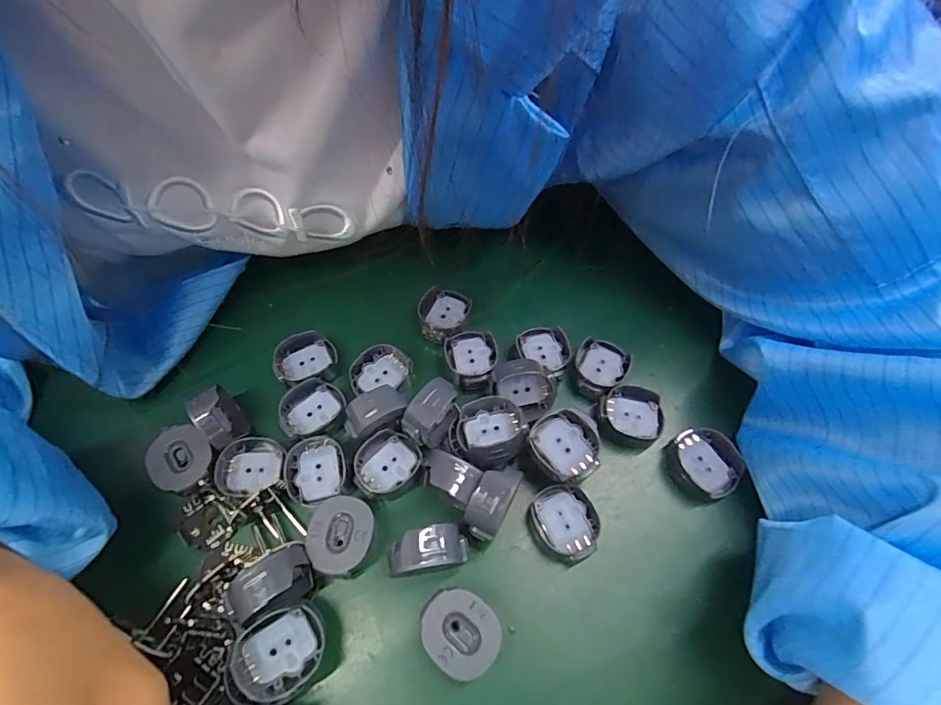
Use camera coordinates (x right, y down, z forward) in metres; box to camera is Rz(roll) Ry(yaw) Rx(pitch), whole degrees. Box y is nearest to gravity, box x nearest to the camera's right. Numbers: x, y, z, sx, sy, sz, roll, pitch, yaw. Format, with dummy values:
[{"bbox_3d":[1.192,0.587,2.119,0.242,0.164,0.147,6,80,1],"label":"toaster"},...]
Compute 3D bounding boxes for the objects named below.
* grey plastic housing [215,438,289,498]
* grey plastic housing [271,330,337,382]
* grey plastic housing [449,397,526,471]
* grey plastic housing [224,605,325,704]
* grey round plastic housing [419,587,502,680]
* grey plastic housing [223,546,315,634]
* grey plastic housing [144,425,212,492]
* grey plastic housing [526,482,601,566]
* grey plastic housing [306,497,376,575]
[{"bbox_3d":[-0.093,0.048,0.198,0.028,0.008,0.022,-10,63,-5],"label":"grey plastic housing"},{"bbox_3d":[-0.080,0.001,0.223,0.029,0.009,0.021,-14,63,-7],"label":"grey plastic housing"},{"bbox_3d":[0.007,0.034,0.198,0.030,0.017,0.032,0,62,0],"label":"grey plastic housing"},{"bbox_3d":[-0.067,0.104,0.164,0.032,0.013,0.026,-24,83,-14],"label":"grey plastic housing"},{"bbox_3d":[-0.004,0.101,0.171,0.028,0.017,0.024,40,69,19],"label":"grey round plastic housing"},{"bbox_3d":[-0.071,0.085,0.171,0.028,0.025,0.018,-28,66,-14],"label":"grey plastic housing"},{"bbox_3d":[-0.122,0.046,0.201,0.028,0.013,0.024,40,69,18],"label":"grey plastic housing"},{"bbox_3d":[0.037,0.069,0.190,0.025,0.010,0.029,-24,65,-13],"label":"grey plastic housing"},{"bbox_3d":[-0.050,0.071,0.185,0.025,0.010,0.026,0,62,0],"label":"grey plastic housing"}]

